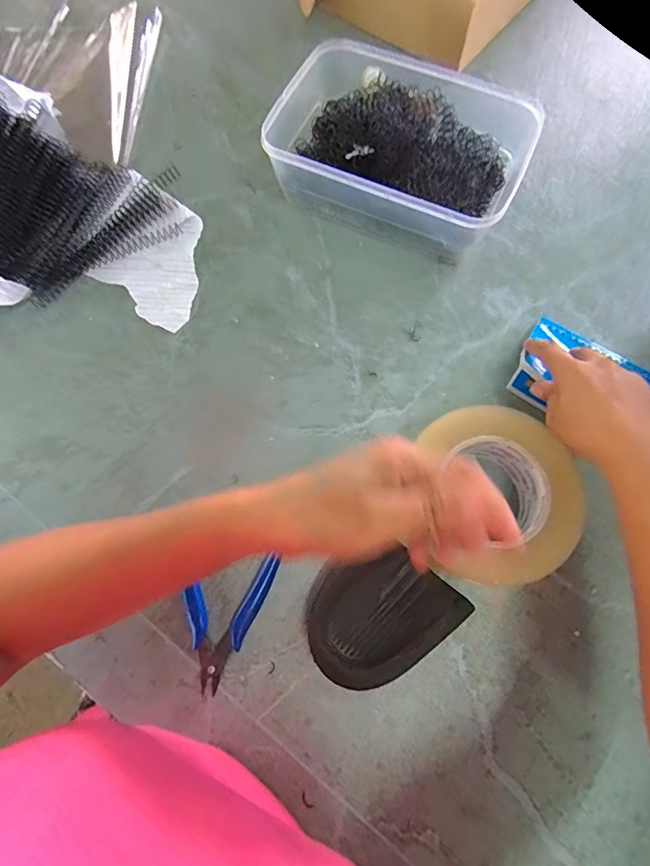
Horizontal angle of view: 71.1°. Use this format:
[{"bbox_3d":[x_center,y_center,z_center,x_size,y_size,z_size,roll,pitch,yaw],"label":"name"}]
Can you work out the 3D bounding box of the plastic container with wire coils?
[{"bbox_3d":[0.074,-0.275,0.449,0.233,0.072,0.187,27,76,8],"label":"plastic container with wire coils"}]

